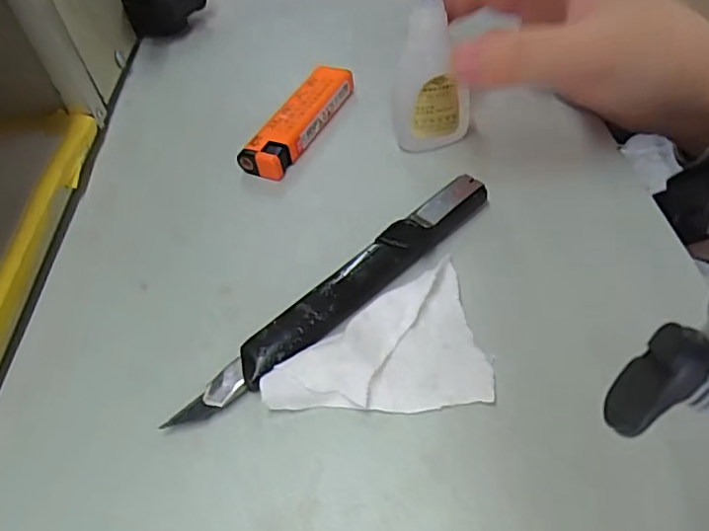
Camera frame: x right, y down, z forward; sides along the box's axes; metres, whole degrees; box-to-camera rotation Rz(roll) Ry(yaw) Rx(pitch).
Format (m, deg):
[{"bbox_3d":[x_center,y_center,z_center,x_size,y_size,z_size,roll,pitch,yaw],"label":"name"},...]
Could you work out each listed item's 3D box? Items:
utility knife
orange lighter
[{"bbox_3d":[-0.002,0.010,0.210,0.142,0.013,0.018,-37,54,-23],"label":"utility knife"},{"bbox_3d":[-0.027,-0.073,0.286,0.023,0.017,0.076,20,54,23],"label":"orange lighter"}]

